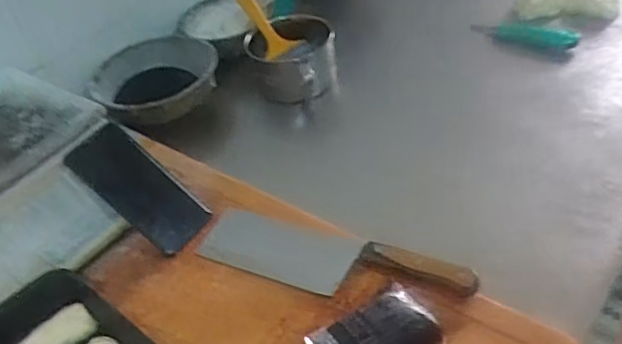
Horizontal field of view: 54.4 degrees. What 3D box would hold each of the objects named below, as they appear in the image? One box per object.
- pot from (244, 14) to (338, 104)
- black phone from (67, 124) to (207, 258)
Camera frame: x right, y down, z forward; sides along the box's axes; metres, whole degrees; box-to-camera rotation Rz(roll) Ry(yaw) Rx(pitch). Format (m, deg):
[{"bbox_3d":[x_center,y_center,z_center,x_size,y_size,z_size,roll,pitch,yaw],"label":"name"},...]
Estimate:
[{"bbox_3d":[-0.026,-0.153,0.834,0.117,0.082,0.110,-6,42,6],"label":"pot"},{"bbox_3d":[-0.191,0.017,0.677,0.157,0.010,0.070,43,73,-5],"label":"black phone"}]

